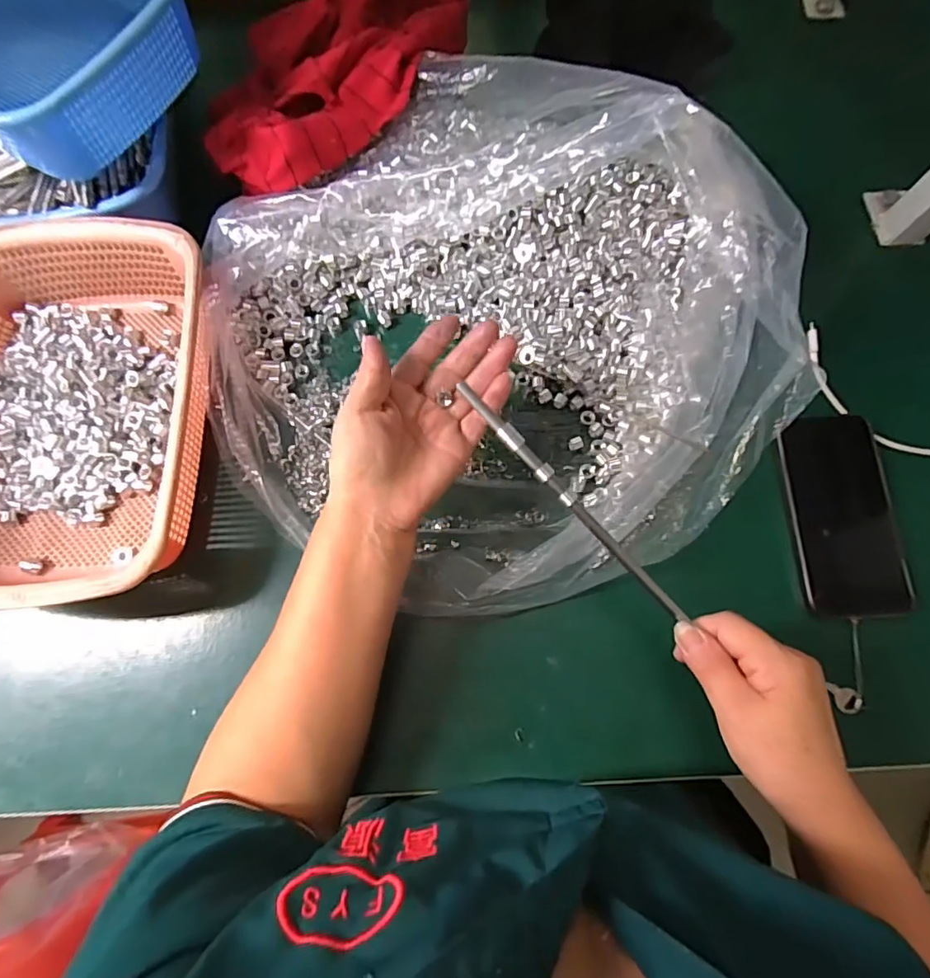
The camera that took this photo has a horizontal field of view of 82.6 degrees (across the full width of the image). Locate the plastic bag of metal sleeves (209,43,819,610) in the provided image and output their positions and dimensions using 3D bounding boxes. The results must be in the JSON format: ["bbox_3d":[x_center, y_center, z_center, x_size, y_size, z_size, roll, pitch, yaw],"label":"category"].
[{"bbox_3d":[0.027,-0.141,0.402,0.459,0.141,0.443,-43,81,-10],"label":"plastic bag of metal sleeves"}]

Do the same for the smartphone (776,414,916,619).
[{"bbox_3d":[0.298,0.018,0.421,0.076,0.014,0.160,-2,75,1],"label":"smartphone"}]

